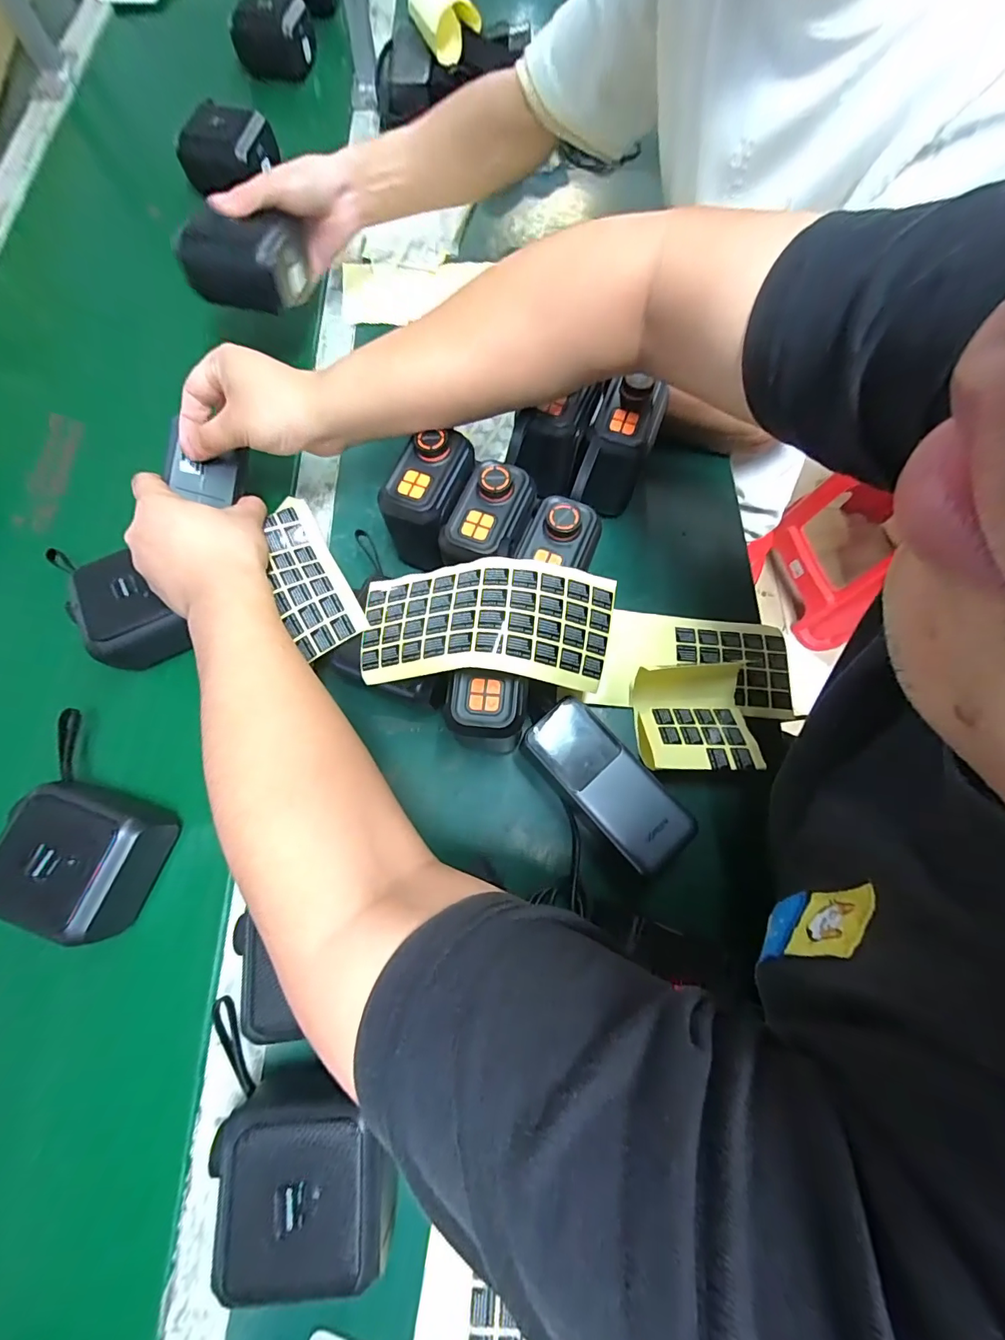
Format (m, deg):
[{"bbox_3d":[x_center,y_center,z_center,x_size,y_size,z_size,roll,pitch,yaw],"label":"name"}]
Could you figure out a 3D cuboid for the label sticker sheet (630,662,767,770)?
[{"bbox_3d":[0.153,0.036,0.377,0.089,0.025,0.089,1,74,1],"label":"label sticker sheet"}]

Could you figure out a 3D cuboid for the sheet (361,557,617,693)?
[{"bbox_3d":[-0.013,-0.033,0.332,0.183,0.045,0.087,4,74,2],"label":"sheet"}]

